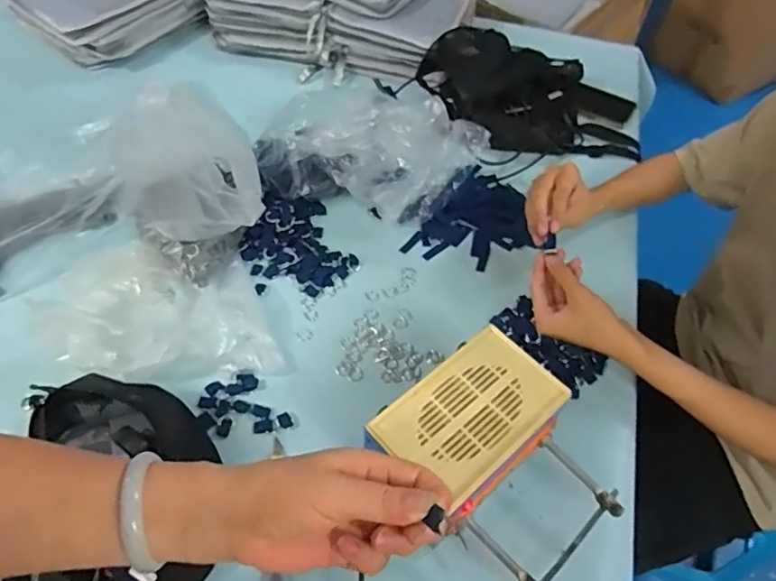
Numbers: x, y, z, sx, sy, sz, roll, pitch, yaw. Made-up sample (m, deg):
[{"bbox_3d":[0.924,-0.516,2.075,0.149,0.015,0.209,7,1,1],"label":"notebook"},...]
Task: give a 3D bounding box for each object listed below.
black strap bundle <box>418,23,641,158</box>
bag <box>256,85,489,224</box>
[{"bbox_3d":[0.250,-0.343,0.978,0.381,0.110,0.218,0,54,-3],"label":"black strap bundle"},{"bbox_3d":[-0.023,-0.202,0.851,0.318,0.138,0.165,9,54,3],"label":"bag"}]

